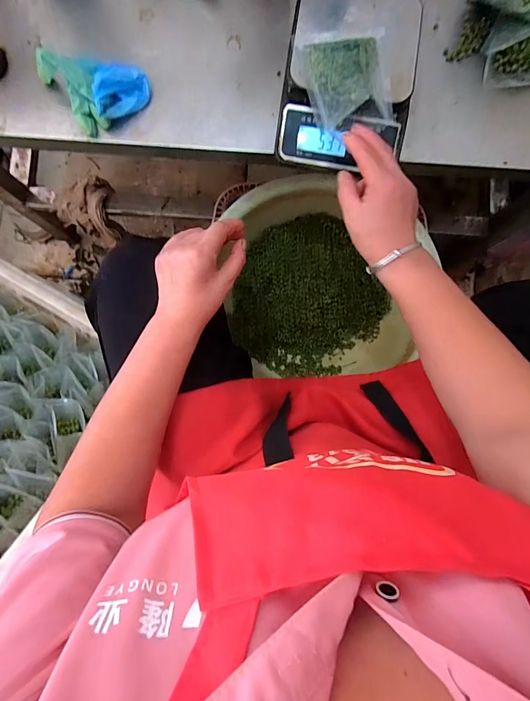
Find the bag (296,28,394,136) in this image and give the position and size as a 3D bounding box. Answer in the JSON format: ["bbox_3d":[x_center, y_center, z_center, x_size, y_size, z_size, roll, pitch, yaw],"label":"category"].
[{"bbox_3d":[0.095,-0.303,0.396,0.097,0.032,0.118,-9,85,-2],"label":"bag"}]

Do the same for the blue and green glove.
[{"bbox_3d":[-0.203,-0.328,0.437,0.109,0.045,0.089,-31,86,-4],"label":"blue and green glove"}]

